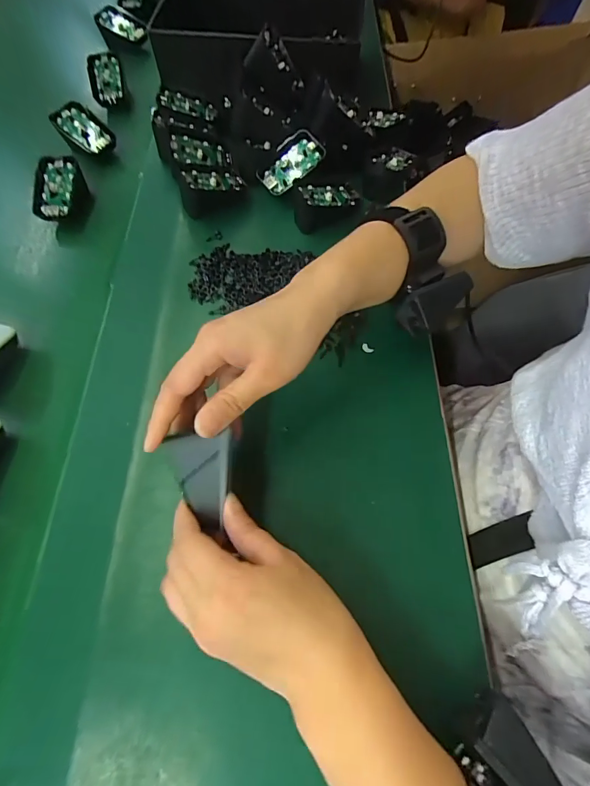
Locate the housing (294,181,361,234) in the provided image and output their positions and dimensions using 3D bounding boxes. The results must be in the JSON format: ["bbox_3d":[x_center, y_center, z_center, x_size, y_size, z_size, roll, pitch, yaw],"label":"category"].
[{"bbox_3d":[0.033,-0.202,0.413,0.068,0.033,0.057,-5,64,-1],"label":"housing"}]

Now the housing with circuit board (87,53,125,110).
[{"bbox_3d":[-0.245,-0.407,0.512,0.042,0.012,0.071,-11,86,1],"label":"housing with circuit board"}]

